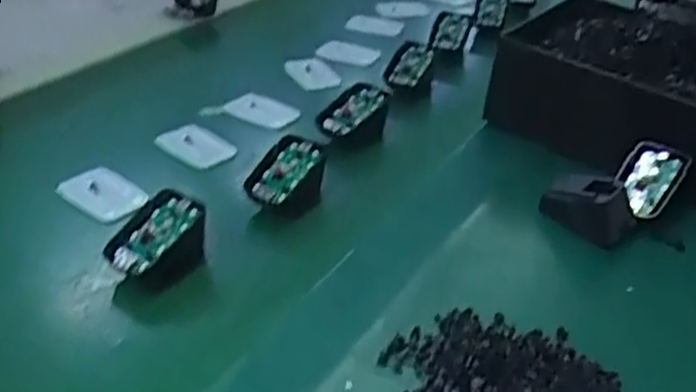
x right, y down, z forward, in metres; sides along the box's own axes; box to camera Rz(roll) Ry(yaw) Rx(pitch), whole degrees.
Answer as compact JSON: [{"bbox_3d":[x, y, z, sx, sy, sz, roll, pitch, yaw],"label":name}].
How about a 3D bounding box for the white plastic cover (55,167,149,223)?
[{"bbox_3d":[-0.192,-0.001,0.575,0.068,0.010,0.042,21,37,25],"label":"white plastic cover"}]

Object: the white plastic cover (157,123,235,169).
[{"bbox_3d":[-0.134,-0.047,0.652,0.064,0.010,0.051,30,41,35],"label":"white plastic cover"}]

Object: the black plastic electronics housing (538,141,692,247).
[{"bbox_3d":[0.220,-0.004,0.597,0.112,0.053,0.070,-23,41,-35],"label":"black plastic electronics housing"}]

